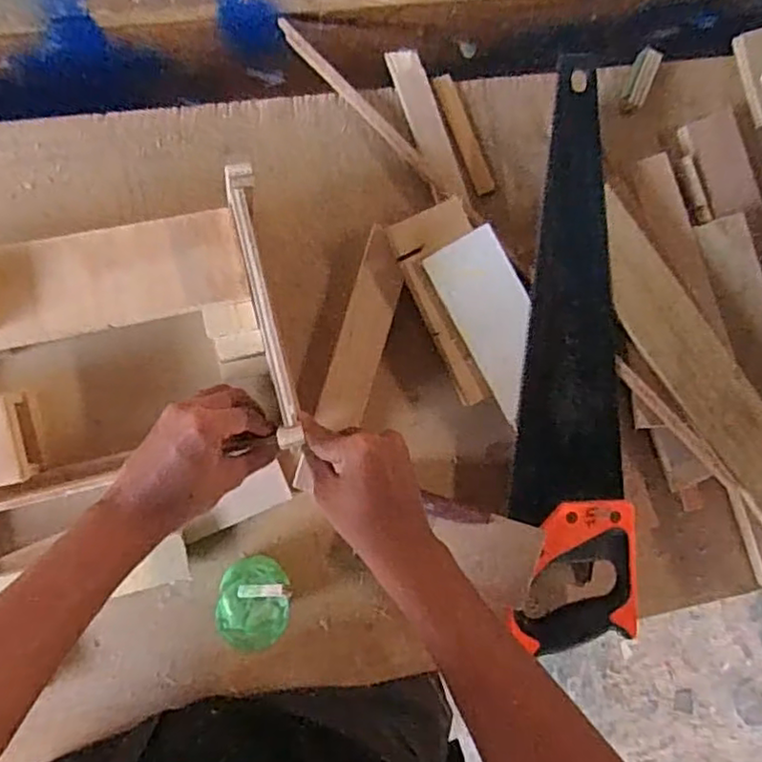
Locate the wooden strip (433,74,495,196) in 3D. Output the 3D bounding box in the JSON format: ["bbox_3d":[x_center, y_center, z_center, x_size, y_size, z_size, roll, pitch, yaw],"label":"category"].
[{"bbox_3d":[0.078,-0.228,0.584,0.021,0.005,0.114,-22,92,-9],"label":"wooden strip"}]

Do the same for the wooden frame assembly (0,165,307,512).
[{"bbox_3d":[-0.217,-0.019,0.474,0.278,0.098,0.188,-15,93,-9],"label":"wooden frame assembly"}]

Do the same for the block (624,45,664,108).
[{"bbox_3d":[0.248,-0.288,0.602,0.019,0.014,0.057,21,85,-8],"label":"block"}]

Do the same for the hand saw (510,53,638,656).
[{"bbox_3d":[0.177,-0.025,0.566,0.105,0.042,0.511,2,88,-9],"label":"hand saw"}]

